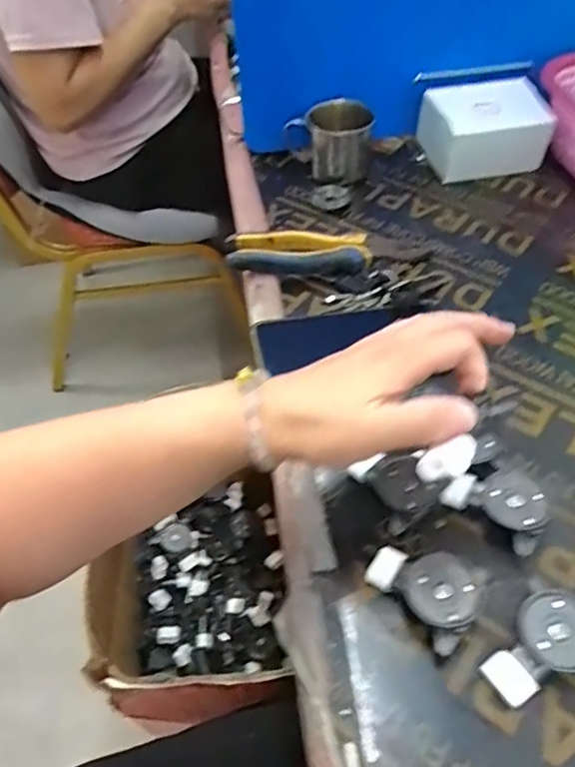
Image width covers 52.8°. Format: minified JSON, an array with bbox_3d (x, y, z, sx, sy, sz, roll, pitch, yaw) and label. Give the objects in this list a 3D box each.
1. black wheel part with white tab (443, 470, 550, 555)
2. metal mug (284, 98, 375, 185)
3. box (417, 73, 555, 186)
[{"bbox_3d":[0.143,0.082,0.393,0.063,0.029,0.042,35,60,27],"label":"black wheel part with white tab"},{"bbox_3d":[0.049,-0.273,0.662,0.097,0.074,0.060,-3,50,1],"label":"metal mug"},{"bbox_3d":[0.224,-0.291,0.670,0.130,0.072,0.090,-12,51,-7],"label":"box"}]

